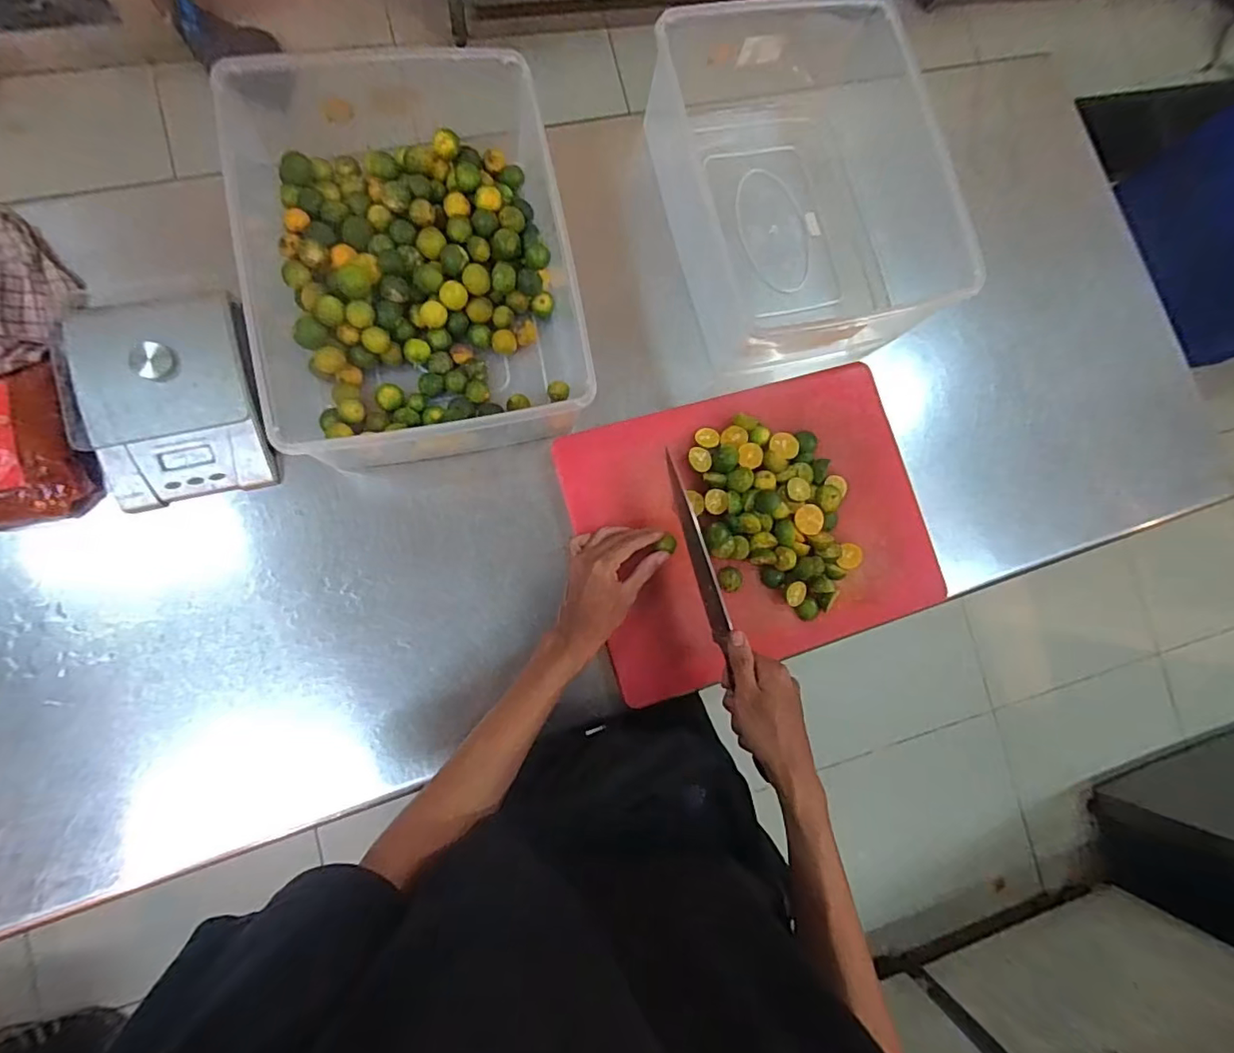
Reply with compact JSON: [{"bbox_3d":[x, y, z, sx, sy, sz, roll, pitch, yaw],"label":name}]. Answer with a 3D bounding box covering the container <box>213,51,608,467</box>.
[{"bbox_3d":[-0.197,-0.257,0.553,0.277,0.126,0.360,-12,86,-9],"label":"container"}]

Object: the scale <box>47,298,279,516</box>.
[{"bbox_3d":[-0.429,-0.123,0.531,0.155,0.043,0.184,-14,87,-9],"label":"scale"}]

